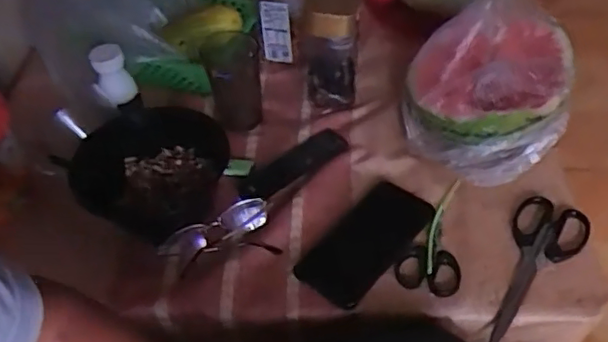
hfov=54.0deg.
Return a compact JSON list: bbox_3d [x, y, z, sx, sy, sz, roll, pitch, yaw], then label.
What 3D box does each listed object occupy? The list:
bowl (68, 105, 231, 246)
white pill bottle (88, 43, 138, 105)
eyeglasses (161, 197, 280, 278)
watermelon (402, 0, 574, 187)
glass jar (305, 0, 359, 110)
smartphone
[{"bbox_3d":[-0.174,0.001,0.679,0.176,0.069,0.155,4,48,8],"label":"bowl"},{"bbox_3d":[-0.240,-0.122,0.751,0.043,0.064,0.048,-22,49,-16],"label":"white pill bottle"},{"bbox_3d":[-0.094,0.071,0.640,0.119,0.030,0.062,-15,48,-9],"label":"eyeglasses"},{"bbox_3d":[0.200,-0.096,0.664,0.169,0.131,0.174,10,49,13],"label":"watermelon"},{"bbox_3d":[0.035,-0.158,0.768,0.067,0.140,0.067,-1,47,3],"label":"glass jar"},{"bbox_3d":[0.070,0.074,0.644,0.077,0.004,0.161,31,56,28],"label":"smartphone"}]

